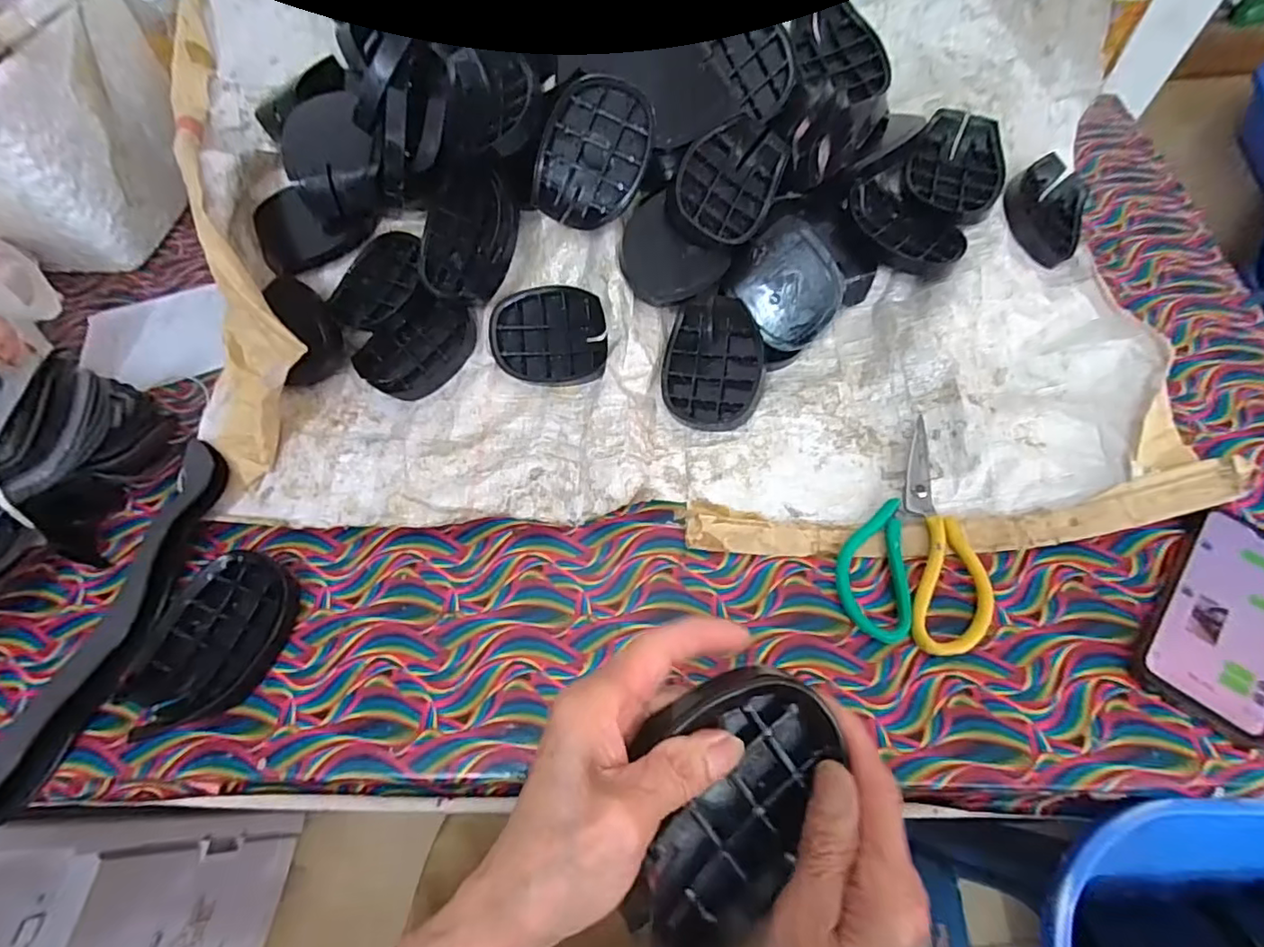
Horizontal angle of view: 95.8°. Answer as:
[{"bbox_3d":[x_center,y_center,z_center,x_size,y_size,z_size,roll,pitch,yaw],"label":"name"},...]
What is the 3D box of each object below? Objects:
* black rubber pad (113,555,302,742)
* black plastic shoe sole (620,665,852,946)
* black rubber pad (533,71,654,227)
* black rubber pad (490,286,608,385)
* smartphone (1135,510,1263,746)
[{"bbox_3d":[-0.300,0.116,0.408,0.087,0.032,0.122,18,62,12],"label":"black rubber pad"},{"bbox_3d":[0.033,0.152,0.245,0.077,0.029,0.141,20,77,13],"label":"black plastic shoe sole"},{"bbox_3d":[-0.031,-0.266,0.478,0.085,0.110,0.017,19,26,-7],"label":"black rubber pad"},{"bbox_3d":[-0.076,-0.125,0.514,0.111,0.020,0.085,6,89,11],"label":"black rubber pad"},{"bbox_3d":[0.409,0.099,0.391,0.076,0.011,0.157,35,67,20],"label":"smartphone"}]

